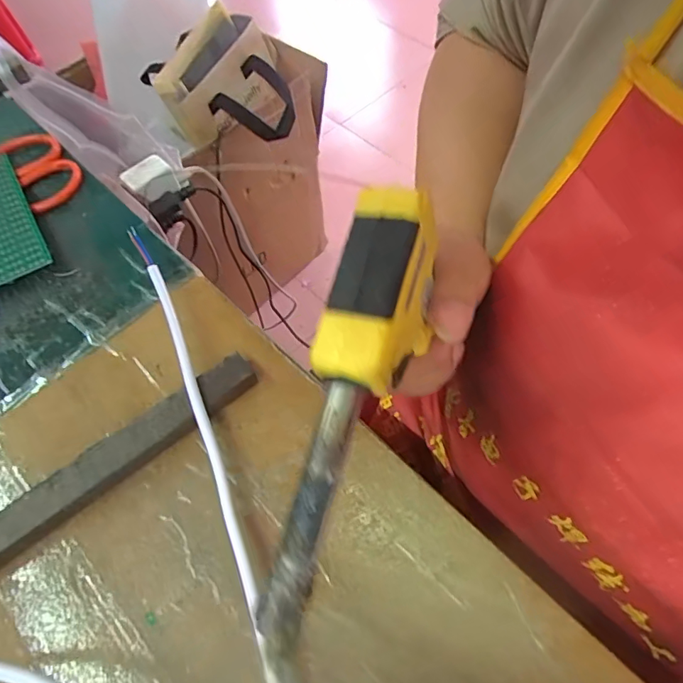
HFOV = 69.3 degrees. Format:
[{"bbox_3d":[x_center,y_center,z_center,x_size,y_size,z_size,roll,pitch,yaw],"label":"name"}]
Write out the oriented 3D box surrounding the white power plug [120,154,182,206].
[{"bbox_3d":[-0.186,-0.158,0.483,0.045,0.027,0.031,-39,67,-18],"label":"white power plug"}]

